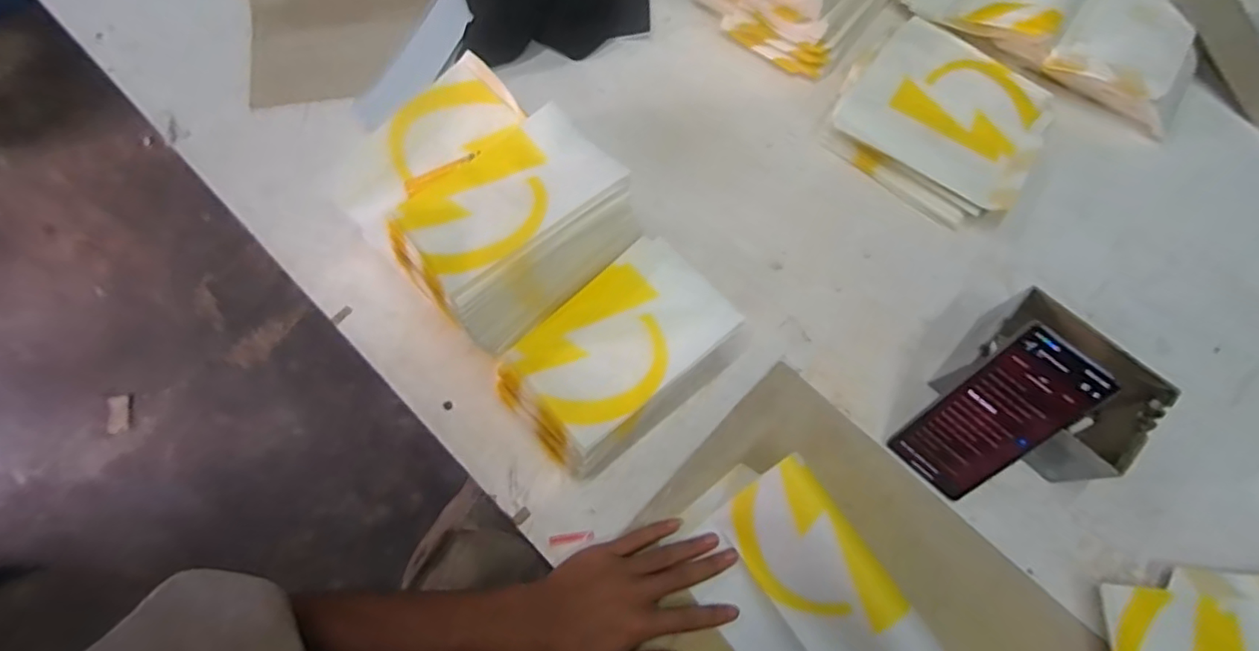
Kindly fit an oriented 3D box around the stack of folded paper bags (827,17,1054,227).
[{"bbox_3d":[0.343,-0.227,0.628,0.206,0.041,0.199,36,75,12],"label":"stack of folded paper bags"}]

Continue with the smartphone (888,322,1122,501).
[{"bbox_3d":[0.300,0.078,0.470,0.075,0.163,0.008,43,37,15],"label":"smartphone"}]

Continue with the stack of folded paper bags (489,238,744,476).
[{"bbox_3d":[-0.010,0.025,0.516,0.190,0.085,0.127,-41,76,-12],"label":"stack of folded paper bags"}]

